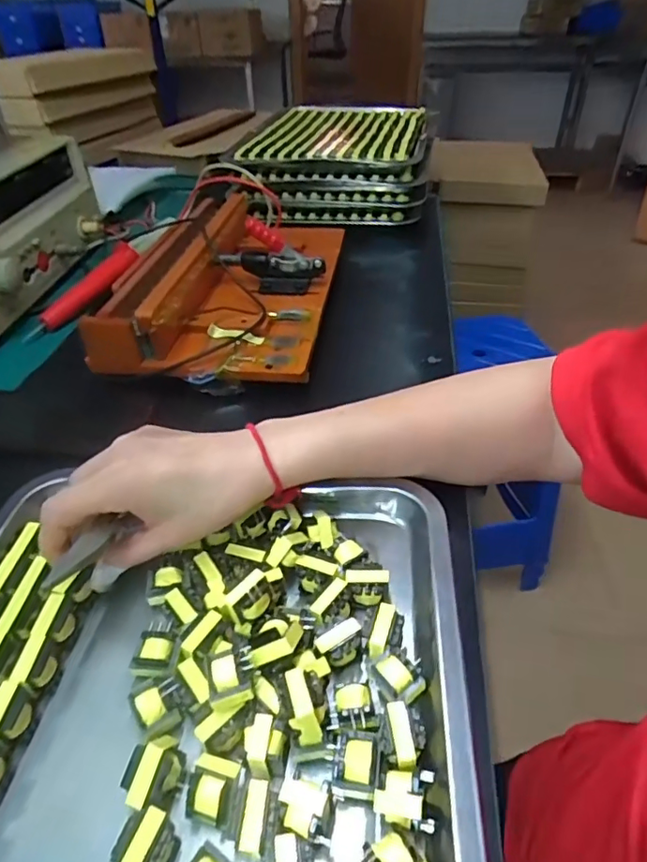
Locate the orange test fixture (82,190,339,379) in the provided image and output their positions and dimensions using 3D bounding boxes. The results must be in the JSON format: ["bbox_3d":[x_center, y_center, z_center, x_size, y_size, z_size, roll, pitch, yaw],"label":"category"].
[{"bbox_3d":[-0.100,-0.184,0.594,0.215,0.069,0.369,4,40,6],"label":"orange test fixture"}]

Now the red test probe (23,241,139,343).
[{"bbox_3d":[-0.277,-0.159,0.619,0.025,0.028,0.170,19,58,23],"label":"red test probe"}]

